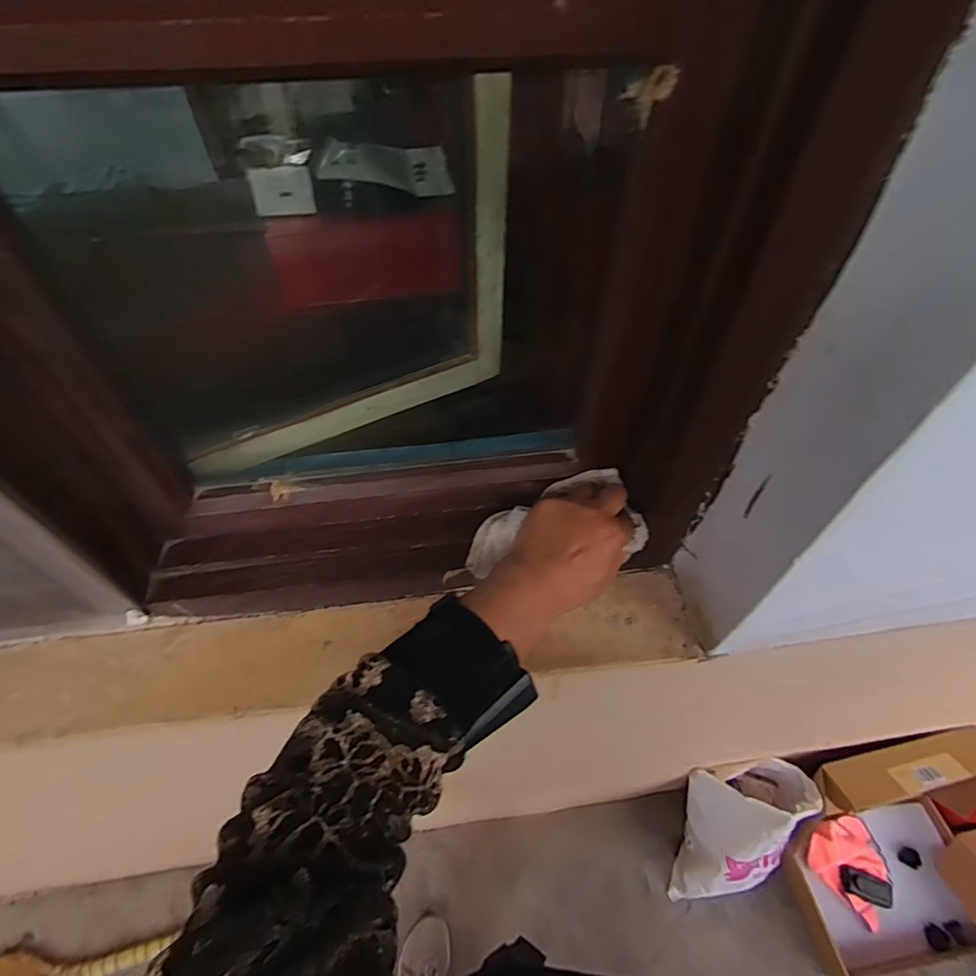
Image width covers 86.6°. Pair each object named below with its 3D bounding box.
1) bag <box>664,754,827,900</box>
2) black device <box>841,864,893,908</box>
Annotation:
[{"bbox_3d":[0.511,0.694,1.051,0.248,0.309,0.197,-5,51,-5],"label":"bag"},{"bbox_3d":[0.805,0.846,1.101,0.109,0.013,0.054,18,81,11],"label":"black device"}]

